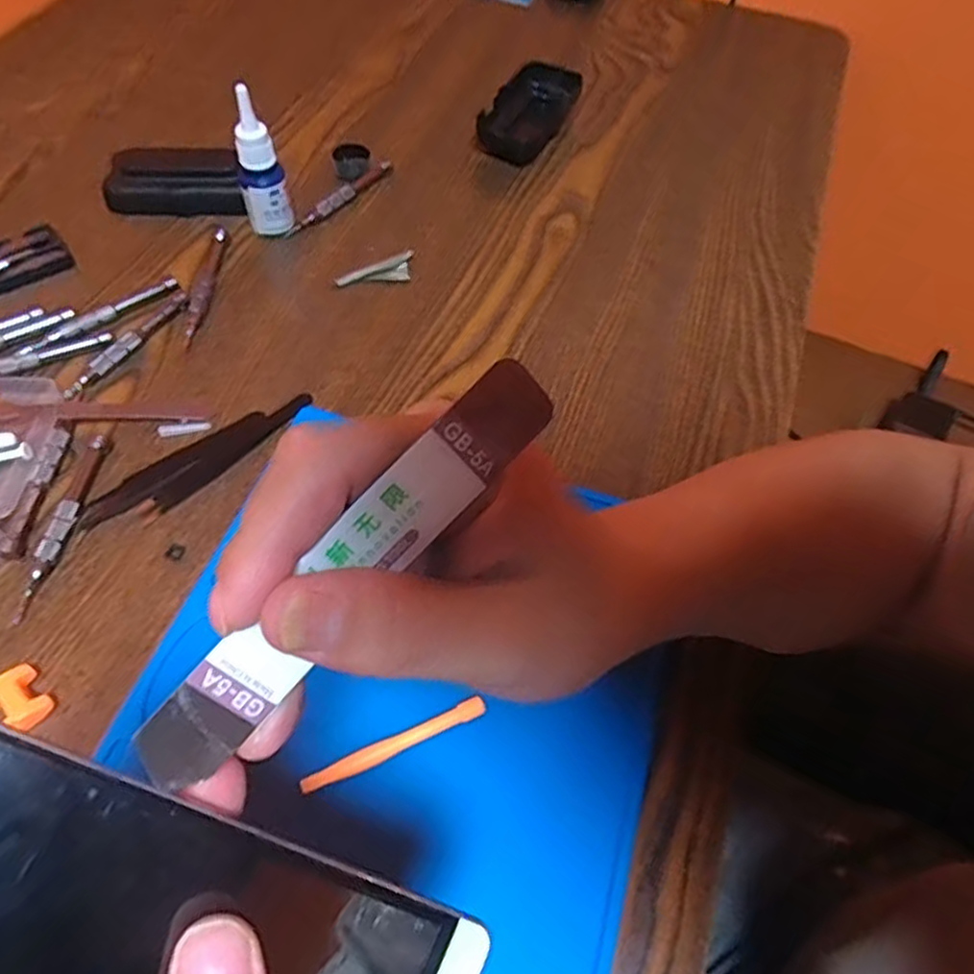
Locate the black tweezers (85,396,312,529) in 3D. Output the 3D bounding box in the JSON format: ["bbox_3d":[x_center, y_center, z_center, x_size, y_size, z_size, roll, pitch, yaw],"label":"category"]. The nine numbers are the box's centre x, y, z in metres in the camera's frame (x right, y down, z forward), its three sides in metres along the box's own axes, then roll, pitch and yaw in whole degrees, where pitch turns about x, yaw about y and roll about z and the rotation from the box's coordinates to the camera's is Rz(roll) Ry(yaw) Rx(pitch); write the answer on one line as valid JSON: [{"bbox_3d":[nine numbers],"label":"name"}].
[{"bbox_3d":[-0.154,-0.015,0.379,0.130,0.007,0.028,-38,67,-23],"label":"black tweezers"}]

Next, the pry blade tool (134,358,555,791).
[{"bbox_3d":[-0.030,0.018,0.153,0.116,0.019,0.004,-47,25,-5],"label":"pry blade tool"}]

